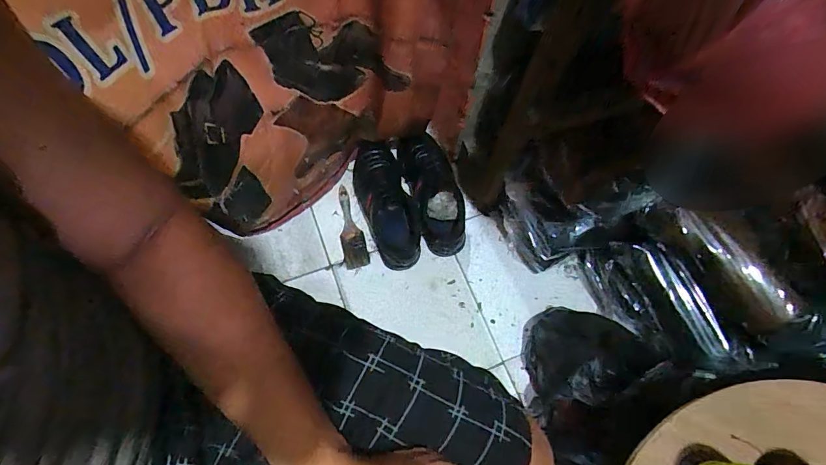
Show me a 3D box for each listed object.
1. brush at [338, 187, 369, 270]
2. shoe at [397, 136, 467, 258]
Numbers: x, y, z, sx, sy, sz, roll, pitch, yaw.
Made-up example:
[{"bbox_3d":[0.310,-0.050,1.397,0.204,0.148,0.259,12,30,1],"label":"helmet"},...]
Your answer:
[{"bbox_3d":[-0.132,-0.014,0.906,0.049,0.011,0.184,-10,68,-7],"label":"brush"},{"bbox_3d":[0.046,-0.077,0.888,0.098,0.082,0.250,-16,69,-9],"label":"shoe"}]

